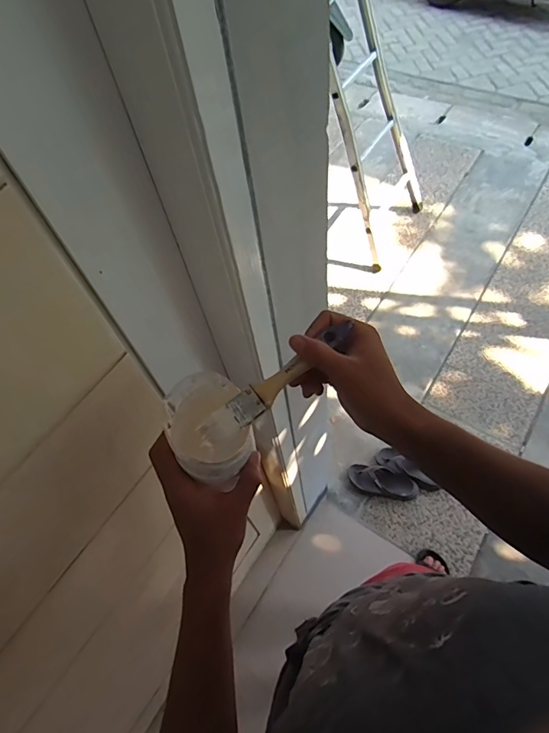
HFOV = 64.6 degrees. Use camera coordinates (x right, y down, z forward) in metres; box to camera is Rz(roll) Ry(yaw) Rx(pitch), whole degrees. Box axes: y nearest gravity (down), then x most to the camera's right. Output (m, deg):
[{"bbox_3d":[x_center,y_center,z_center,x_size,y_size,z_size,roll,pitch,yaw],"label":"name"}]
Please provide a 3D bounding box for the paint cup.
[{"bbox_3d":[-0.064,0.064,0.435,0.073,0.073,0.092,-21,58,-11],"label":"paint cup"}]

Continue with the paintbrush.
[{"bbox_3d":[0.003,0.015,0.403,0.169,0.007,0.029,-36,61,-3],"label":"paintbrush"}]

